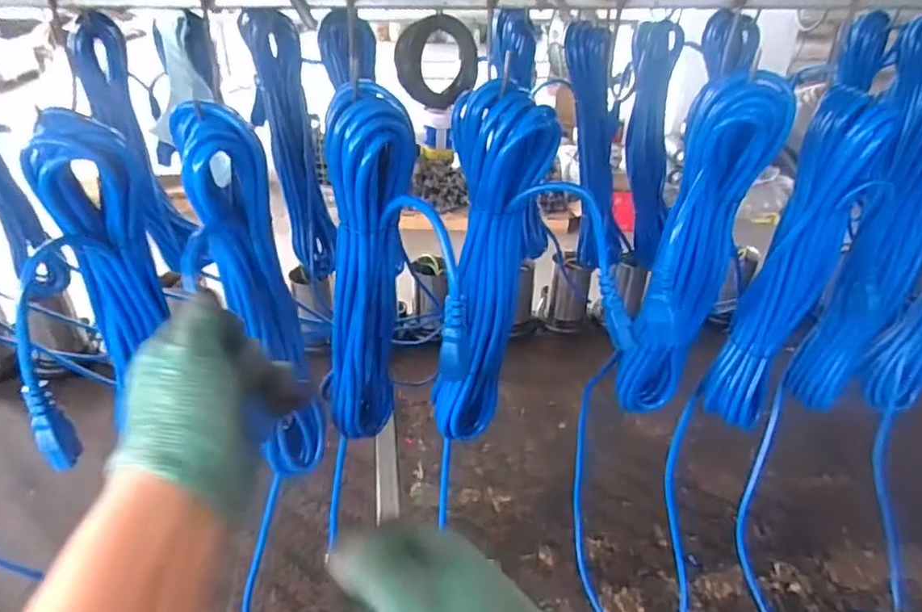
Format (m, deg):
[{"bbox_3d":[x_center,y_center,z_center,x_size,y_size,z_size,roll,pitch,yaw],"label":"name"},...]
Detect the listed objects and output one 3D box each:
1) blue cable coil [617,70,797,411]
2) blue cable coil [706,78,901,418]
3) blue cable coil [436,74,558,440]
[{"bbox_3d":[0.208,-0.032,0.543,0.078,0.332,0.039,7,32,9],"label":"blue cable coil"},{"bbox_3d":[0.300,-0.026,0.568,0.090,0.321,0.053,18,35,25],"label":"blue cable coil"},{"bbox_3d":[0.021,-0.013,0.521,0.095,0.331,0.045,6,32,8],"label":"blue cable coil"}]

